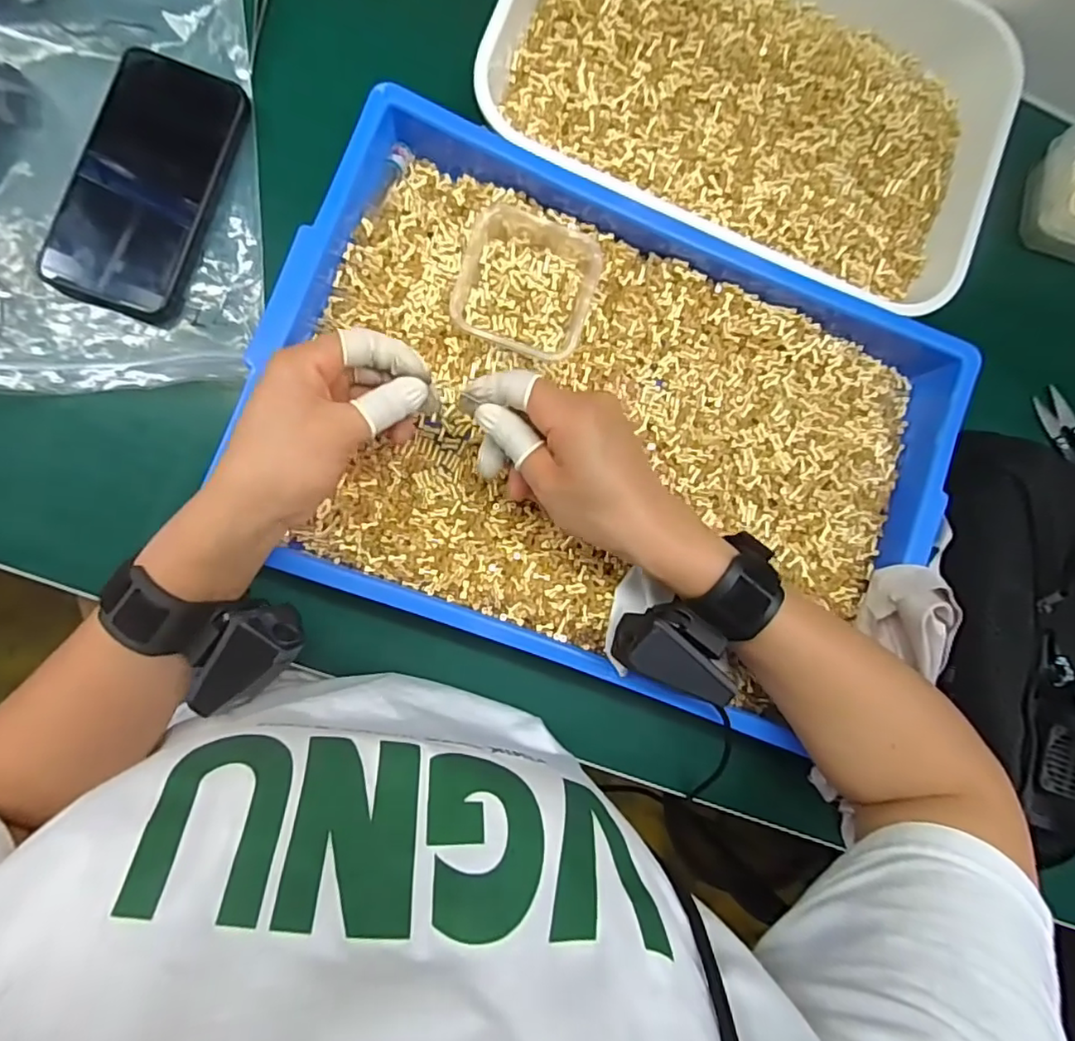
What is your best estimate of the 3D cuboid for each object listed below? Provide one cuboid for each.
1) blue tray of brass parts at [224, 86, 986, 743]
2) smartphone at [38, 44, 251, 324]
[{"bbox_3d":[0.049,-0.058,0.374,0.421,0.043,0.291,21,88,-6],"label":"blue tray of brass parts"},{"bbox_3d":[-0.241,-0.207,0.358,0.080,0.005,0.156,18,85,-7],"label":"smartphone"}]

